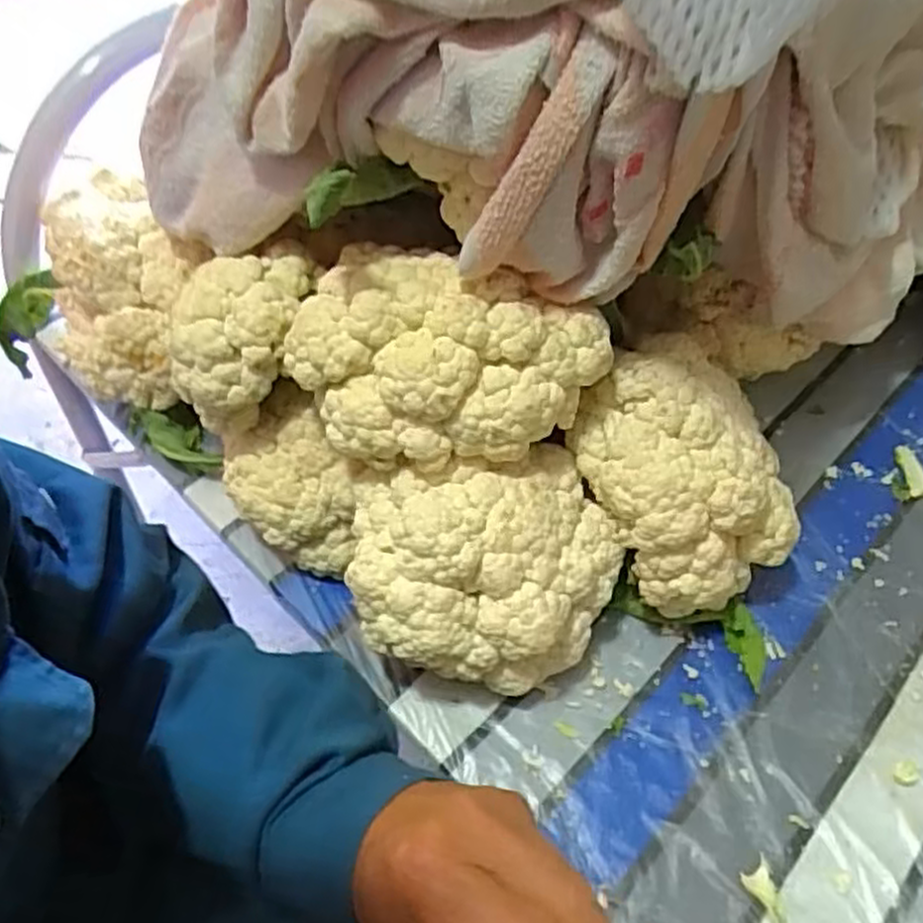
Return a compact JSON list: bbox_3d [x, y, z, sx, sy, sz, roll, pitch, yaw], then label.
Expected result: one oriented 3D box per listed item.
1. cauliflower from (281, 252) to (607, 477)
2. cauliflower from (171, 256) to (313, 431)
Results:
[{"bbox_3d":[-0.010,-0.052,0.425,0.162,0.089,0.105,18,52,12],"label":"cauliflower"},{"bbox_3d":[-0.131,-0.067,0.459,0.074,0.077,0.075,7,51,3],"label":"cauliflower"}]

